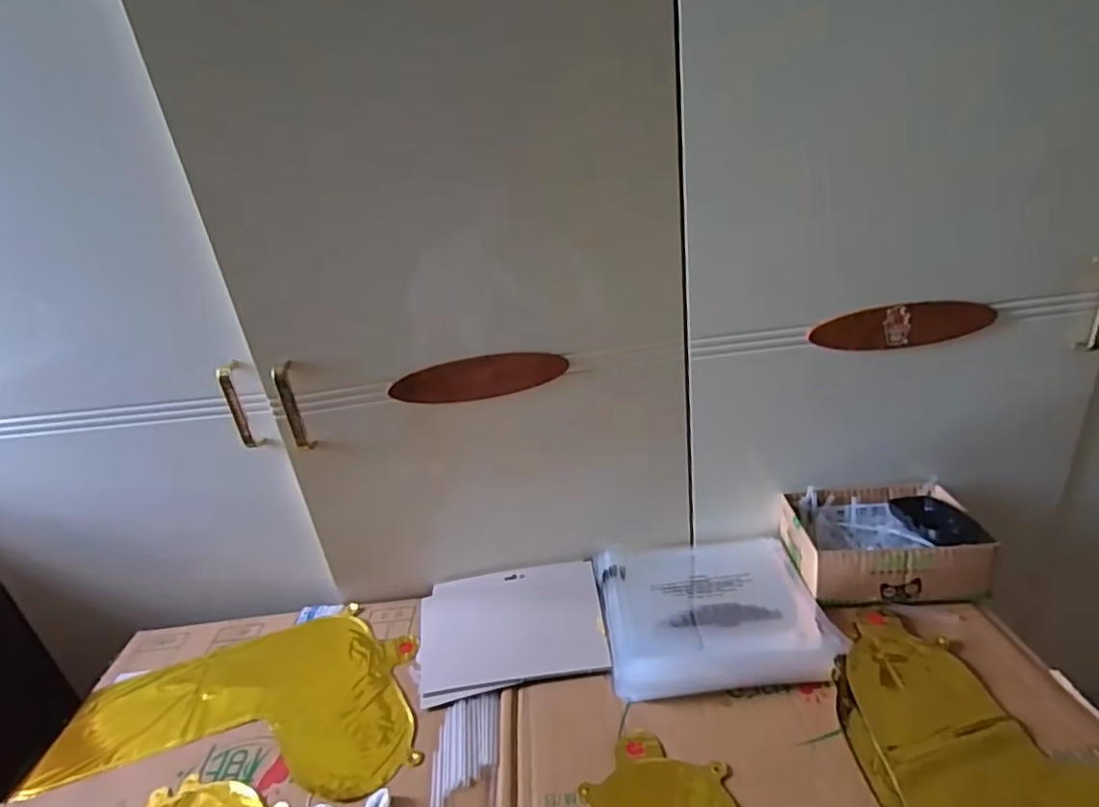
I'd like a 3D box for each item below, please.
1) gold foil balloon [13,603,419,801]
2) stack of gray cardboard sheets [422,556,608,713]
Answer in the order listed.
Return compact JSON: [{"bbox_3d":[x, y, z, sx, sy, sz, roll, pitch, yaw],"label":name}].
[{"bbox_3d":[-0.319,0.313,0.642,0.394,0.014,0.208,-4,25,9],"label":"gold foil balloon"},{"bbox_3d":[-0.044,0.252,0.683,0.207,0.008,0.176,-10,25,-4],"label":"stack of gray cardboard sheets"}]

